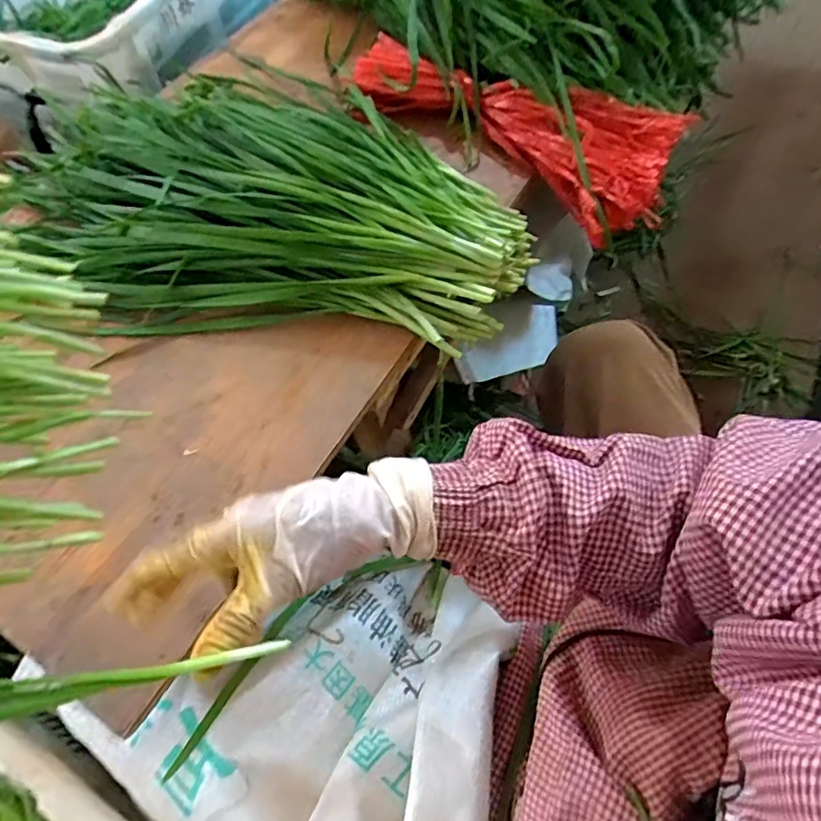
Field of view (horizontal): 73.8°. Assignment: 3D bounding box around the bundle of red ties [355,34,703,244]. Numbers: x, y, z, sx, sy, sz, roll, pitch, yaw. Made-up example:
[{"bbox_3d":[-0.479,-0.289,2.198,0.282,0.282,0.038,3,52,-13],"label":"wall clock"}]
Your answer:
[{"bbox_3d":[0.084,-0.273,0.539,0.336,0.067,0.113,24,66,15],"label":"bundle of red ties"}]

